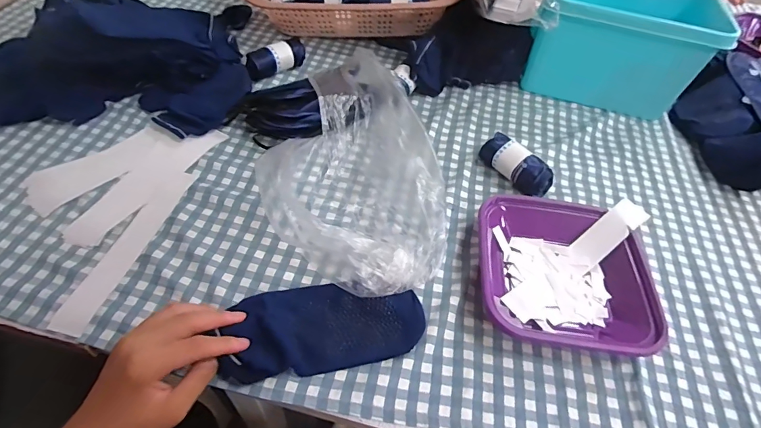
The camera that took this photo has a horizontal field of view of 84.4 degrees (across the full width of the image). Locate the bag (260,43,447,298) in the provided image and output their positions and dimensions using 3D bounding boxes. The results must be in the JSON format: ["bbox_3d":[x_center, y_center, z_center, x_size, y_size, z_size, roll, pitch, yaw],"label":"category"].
[{"bbox_3d":[-0.042,-0.075,0.532,0.221,0.046,0.389,-6,53,-10],"label":"bag"}]

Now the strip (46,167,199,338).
[{"bbox_3d":[-0.269,0.029,0.453,0.038,0.005,0.213,12,52,7],"label":"strip"}]

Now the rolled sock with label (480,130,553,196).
[{"bbox_3d":[0.176,-0.062,0.557,0.042,0.046,0.099,-36,63,-28],"label":"rolled sock with label"}]

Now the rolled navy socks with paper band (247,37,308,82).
[{"bbox_3d":[-0.164,-0.243,0.659,0.097,0.050,0.031,-32,62,-27],"label":"rolled navy socks with paper band"}]

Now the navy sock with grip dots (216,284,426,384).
[{"bbox_3d":[-0.052,0.108,0.409,0.185,0.020,0.083,-3,53,-14],"label":"navy sock with grip dots"}]

